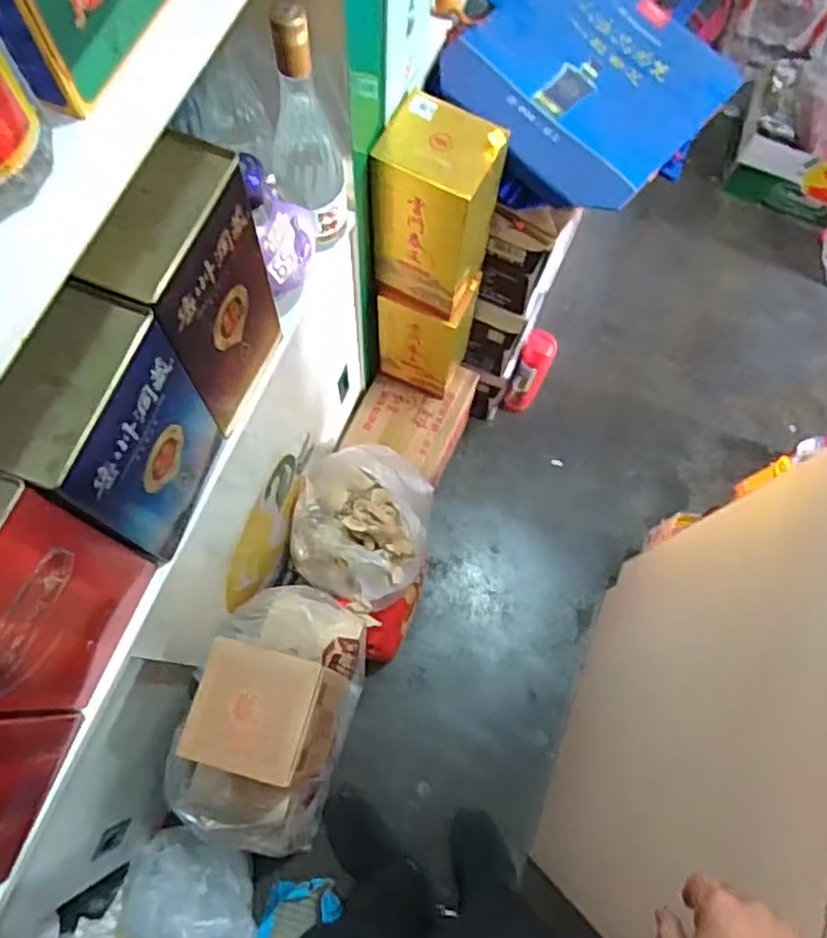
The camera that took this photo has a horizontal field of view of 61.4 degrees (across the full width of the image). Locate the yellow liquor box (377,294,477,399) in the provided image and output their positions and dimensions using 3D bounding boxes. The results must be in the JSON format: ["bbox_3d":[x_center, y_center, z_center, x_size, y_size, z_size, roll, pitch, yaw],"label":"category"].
[{"bbox_3d":[0.023,-0.246,1.226,0.135,0.269,0.126,25,73,6],"label":"yellow liquor box"}]

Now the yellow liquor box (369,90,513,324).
[{"bbox_3d":[0.027,-0.345,0.940,0.135,0.266,0.116,33,74,8],"label":"yellow liquor box"}]

